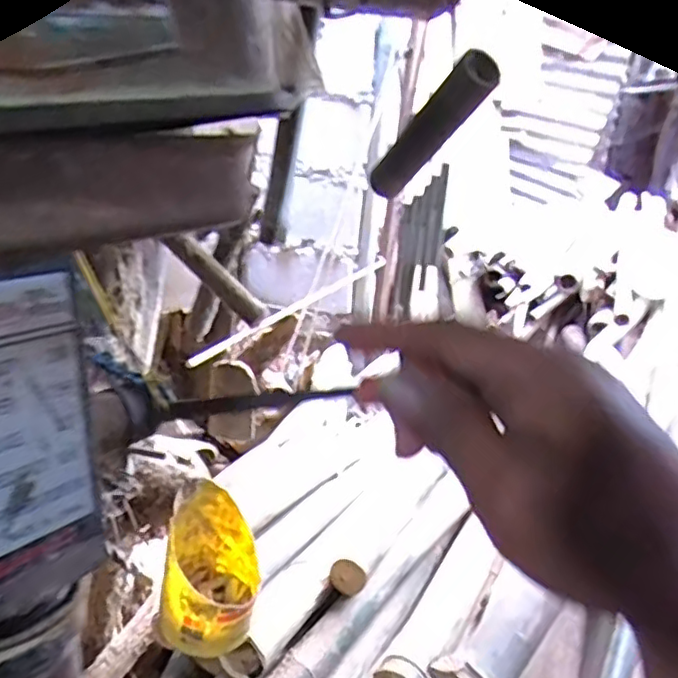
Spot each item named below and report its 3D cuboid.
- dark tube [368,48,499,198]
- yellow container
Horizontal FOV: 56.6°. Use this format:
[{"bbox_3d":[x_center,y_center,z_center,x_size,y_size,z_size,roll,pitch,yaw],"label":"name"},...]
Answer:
[{"bbox_3d":[0.080,-0.186,0.568,0.028,0.037,0.177,-1,-19,-26],"label":"dark tube"},{"bbox_3d":[-0.122,0.219,0.609,0.085,0.135,0.098,4,18,-2],"label":"yellow container"}]

